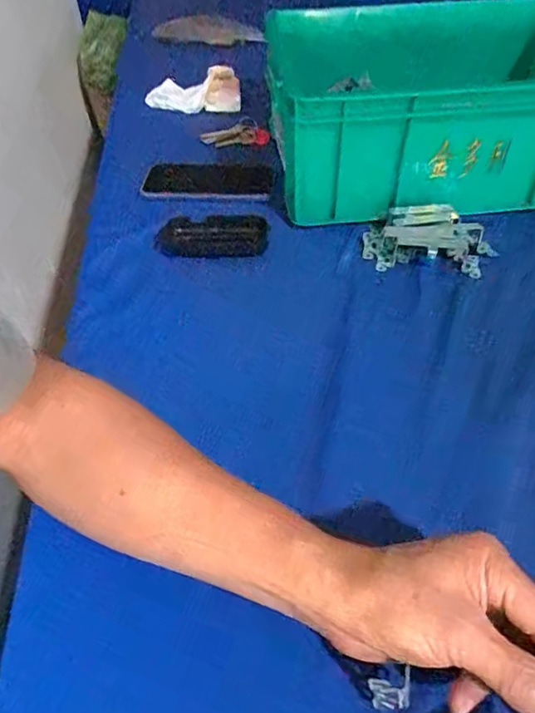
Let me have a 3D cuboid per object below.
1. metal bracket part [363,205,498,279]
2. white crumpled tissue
[{"bbox_3d":[0.172,-0.125,0.571,0.133,0.038,0.076,13,48,14],"label":"metal bracket part"},{"bbox_3d":[-0.114,-0.420,0.852,0.150,0.048,0.086,3,47,5],"label":"white crumpled tissue"}]

